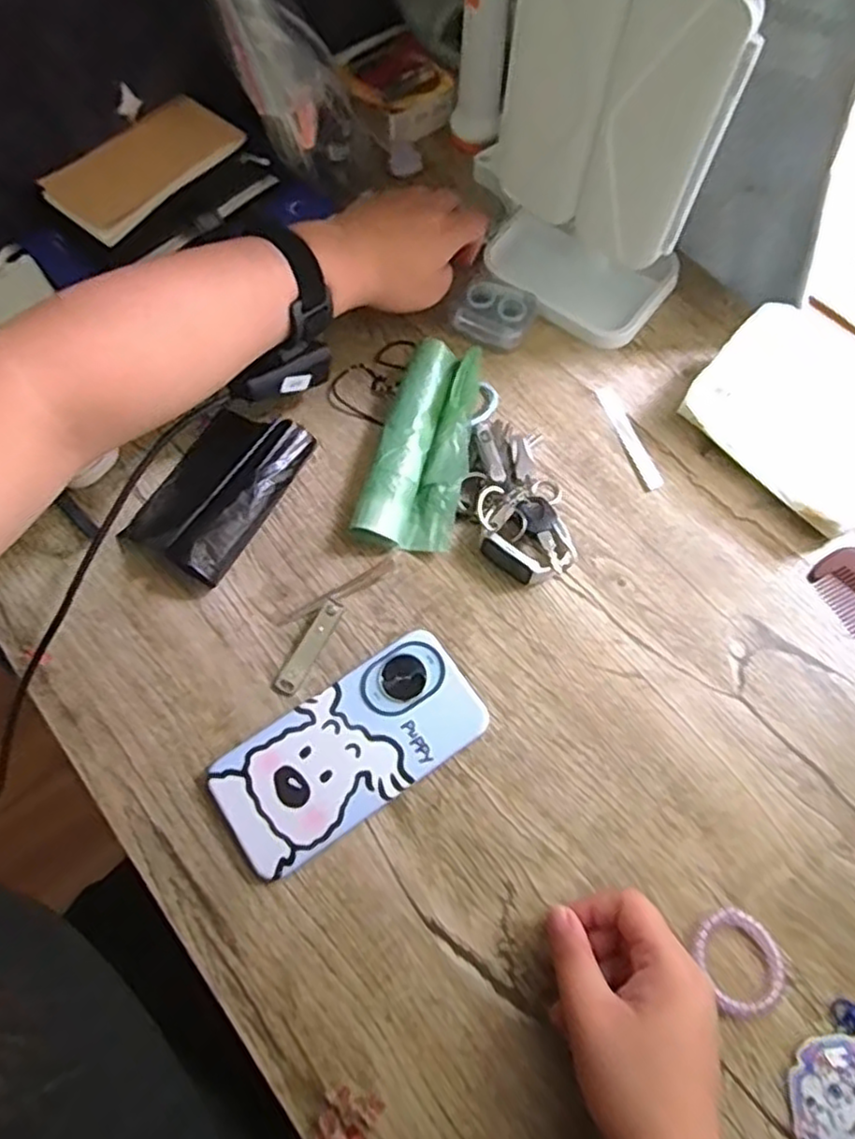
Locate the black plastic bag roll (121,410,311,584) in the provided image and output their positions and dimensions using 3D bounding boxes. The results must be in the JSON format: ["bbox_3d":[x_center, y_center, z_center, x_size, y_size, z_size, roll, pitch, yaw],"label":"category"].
[{"bbox_3d":[-0.147,-0.060,0.485,0.084,0.029,0.124,28,71,10],"label":"black plastic bag roll"}]

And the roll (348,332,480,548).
[{"bbox_3d":[0.001,-0.087,0.498,0.065,0.025,0.152,17,73,6],"label":"roll"}]

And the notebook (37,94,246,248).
[{"bbox_3d":[-0.204,-0.293,0.508,0.067,0.015,0.135,42,74,15],"label":"notebook"}]

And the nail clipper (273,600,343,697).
[{"bbox_3d":[-0.076,0.050,0.452,0.015,0.011,0.067,30,71,11],"label":"nail clipper"}]

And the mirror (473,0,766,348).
[{"bbox_3d":[0.112,-0.274,0.458,0.149,0.229,0.084,27,71,10],"label":"mirror"}]

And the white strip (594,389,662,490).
[{"bbox_3d":[0.148,-0.097,0.512,0.013,0.007,0.089,-19,70,-8],"label":"white strip"}]

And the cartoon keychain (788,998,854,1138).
[{"bbox_3d":[0.221,0.274,0.371,0.054,0.009,0.075,10,69,4],"label":"cartoon keychain"}]

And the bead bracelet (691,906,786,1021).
[{"bbox_3d":[0.175,0.219,0.391,0.043,0.010,0.053,-23,70,-9],"label":"bead bracelet"}]

